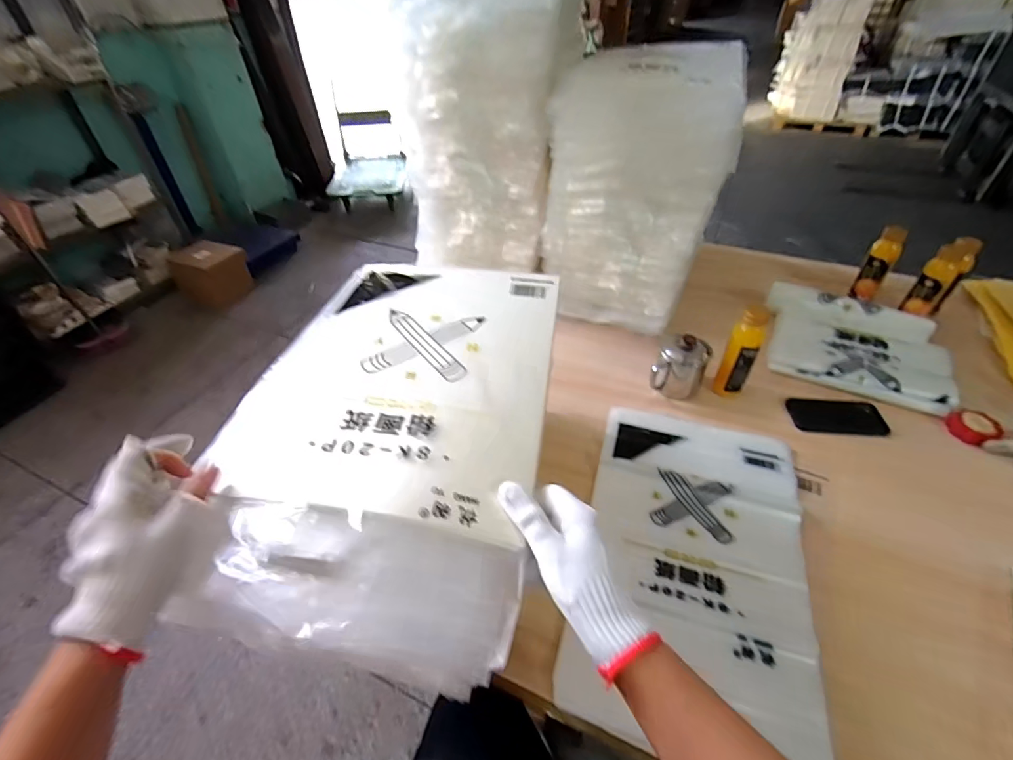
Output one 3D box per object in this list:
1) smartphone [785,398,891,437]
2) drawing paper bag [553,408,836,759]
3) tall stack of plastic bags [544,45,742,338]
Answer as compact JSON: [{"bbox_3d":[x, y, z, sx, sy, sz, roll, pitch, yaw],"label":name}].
[{"bbox_3d":[0.585,0.065,0.808,0.145,0.007,0.077,1,47,16],"label":"smartphone"},{"bbox_3d":[0.257,0.233,0.632,0.287,0.017,0.470,10,47,16],"label":"drawing paper bag"},{"bbox_3d":[0.241,-0.331,0.876,0.310,0.461,0.191,13,45,15],"label":"tall stack of plastic bags"}]

